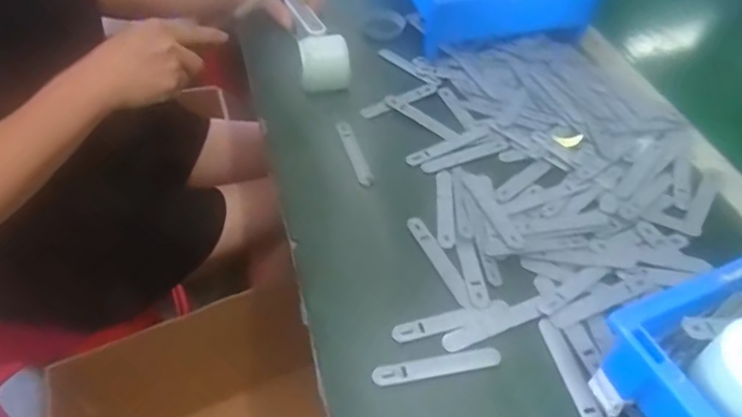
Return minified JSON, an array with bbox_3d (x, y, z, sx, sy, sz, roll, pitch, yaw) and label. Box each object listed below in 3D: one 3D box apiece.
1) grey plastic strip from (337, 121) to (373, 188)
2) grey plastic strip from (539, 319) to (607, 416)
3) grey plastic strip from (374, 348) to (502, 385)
[{"bbox_3d":[-0.018,-0.057,0.534,0.015,0.005,0.087,-14,51,-13],"label":"grey plastic strip"},{"bbox_3d":[0.145,0.122,0.389,0.017,0.006,0.092,-7,50,-17],"label":"grey plastic strip"},{"bbox_3d":[0.048,0.114,0.393,0.094,0.010,0.015,-8,50,-9],"label":"grey plastic strip"}]

